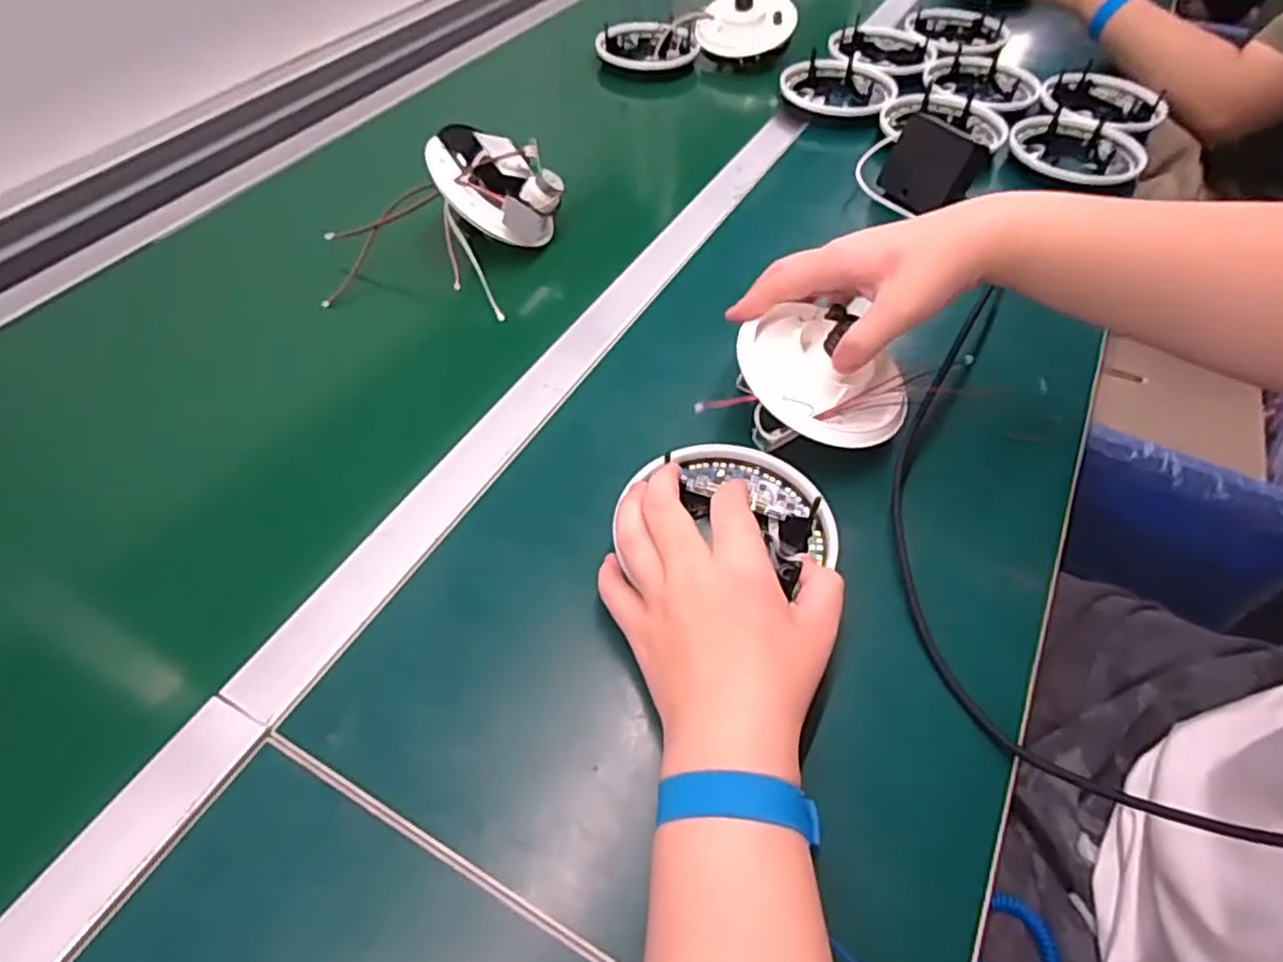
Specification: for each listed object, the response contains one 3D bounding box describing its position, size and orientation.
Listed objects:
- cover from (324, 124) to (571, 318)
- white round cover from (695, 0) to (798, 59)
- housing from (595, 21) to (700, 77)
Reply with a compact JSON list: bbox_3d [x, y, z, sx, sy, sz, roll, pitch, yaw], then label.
[{"bbox_3d":[-0.162,-0.216,0.598,0.135,0.085,0.183,15,54,11],"label":"cover"},{"bbox_3d":[0.133,-0.578,0.896,0.122,0.040,0.084,6,93,3],"label":"white round cover"},{"bbox_3d":[0.007,-0.563,0.915,0.127,0.035,0.124,-1,52,-1],"label":"housing"}]

